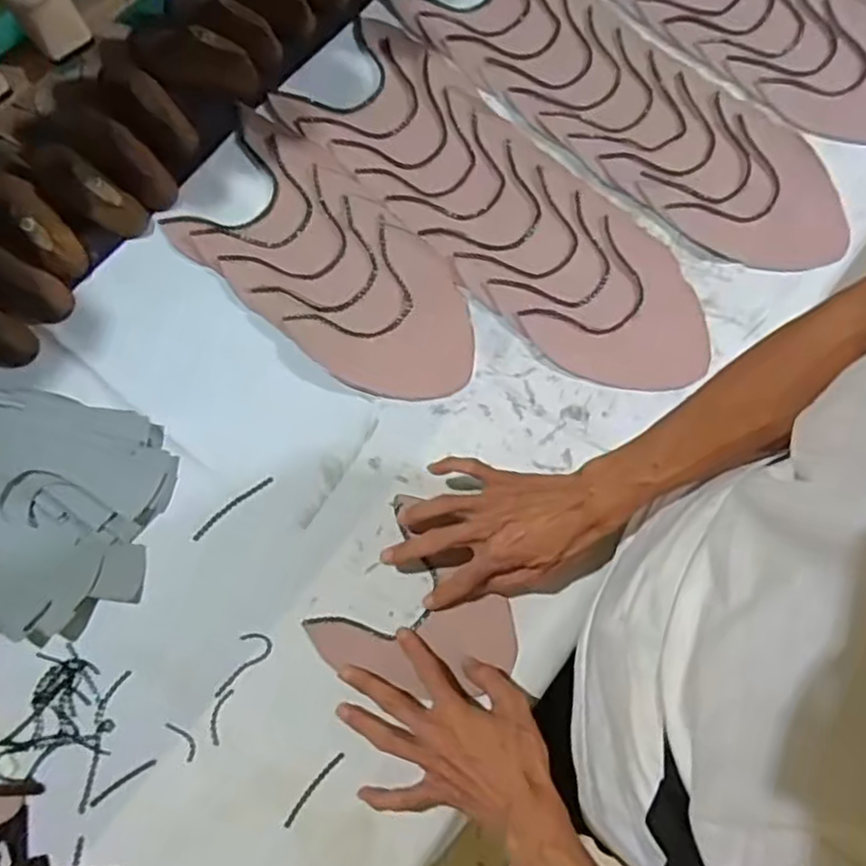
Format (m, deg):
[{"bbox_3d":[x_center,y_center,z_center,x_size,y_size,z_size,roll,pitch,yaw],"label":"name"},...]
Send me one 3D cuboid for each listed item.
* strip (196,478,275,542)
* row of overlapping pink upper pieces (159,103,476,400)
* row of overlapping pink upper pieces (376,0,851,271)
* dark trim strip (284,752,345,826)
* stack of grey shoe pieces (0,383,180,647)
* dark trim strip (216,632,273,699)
[{"bbox_3d":[-0.184,0.068,0.639,0.087,0.004,0.010,-39,81,-8],"label":"strip"},{"bbox_3d":[-0.099,-0.165,0.686,0.334,0.006,0.157,40,81,7],"label":"row of overlapping pink upper pieces"},{"bbox_3d":[0.201,-0.347,0.731,0.509,0.009,0.169,39,80,7],"label":"row of overlapping pink upper pieces"},{"bbox_3d":[-0.100,0.295,0.579,0.007,0.004,0.071,39,80,7],"label":"dark trim strip"},{"bbox_3d":[-0.370,0.058,0.590,0.245,0.093,0.208,14,78,2],"label":"stack of grey shoe pieces"},{"bbox_3d":[-0.170,0.197,0.605,0.064,0.004,0.028,-39,81,-8],"label":"dark trim strip"}]

